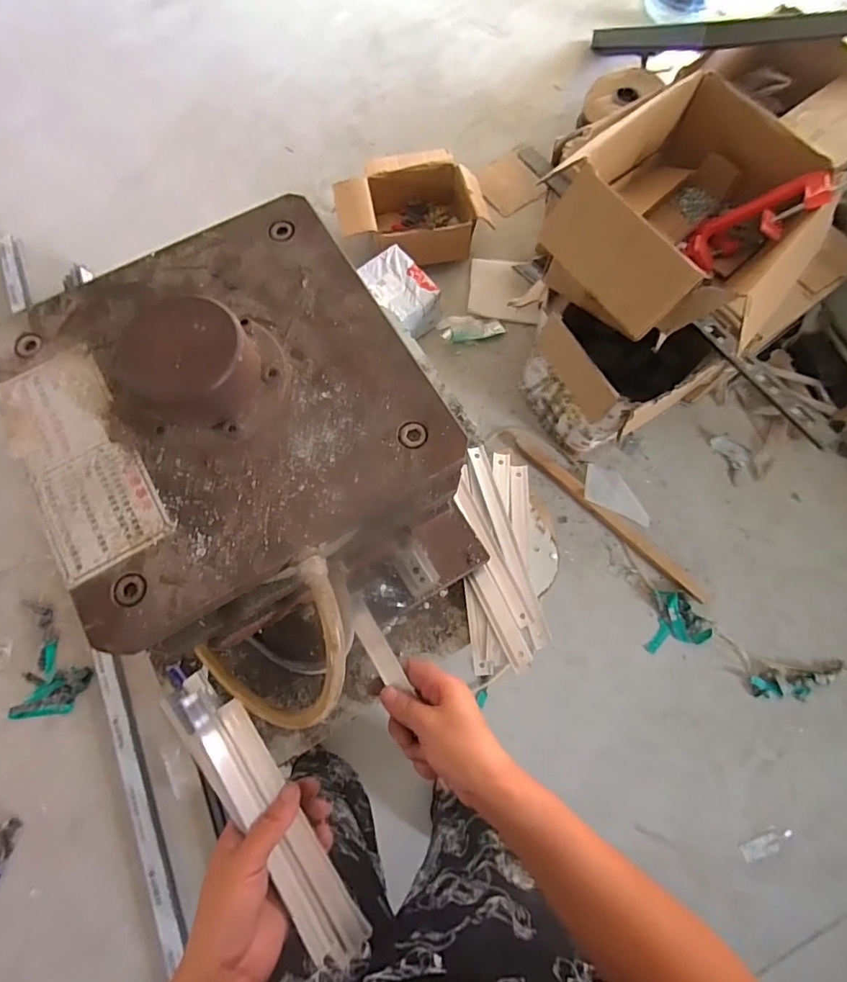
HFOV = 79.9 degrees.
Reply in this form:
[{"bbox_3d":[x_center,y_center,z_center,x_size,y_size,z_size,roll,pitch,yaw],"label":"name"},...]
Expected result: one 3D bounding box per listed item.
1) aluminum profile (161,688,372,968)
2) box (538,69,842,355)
[{"bbox_3d":[-0.124,0.259,0.406,0.045,0.022,0.235,-37,79,-11],"label":"aluminum profile"},{"bbox_3d":[0.534,-0.528,1.019,0.450,0.208,0.463,-32,77,-10],"label":"box"}]

